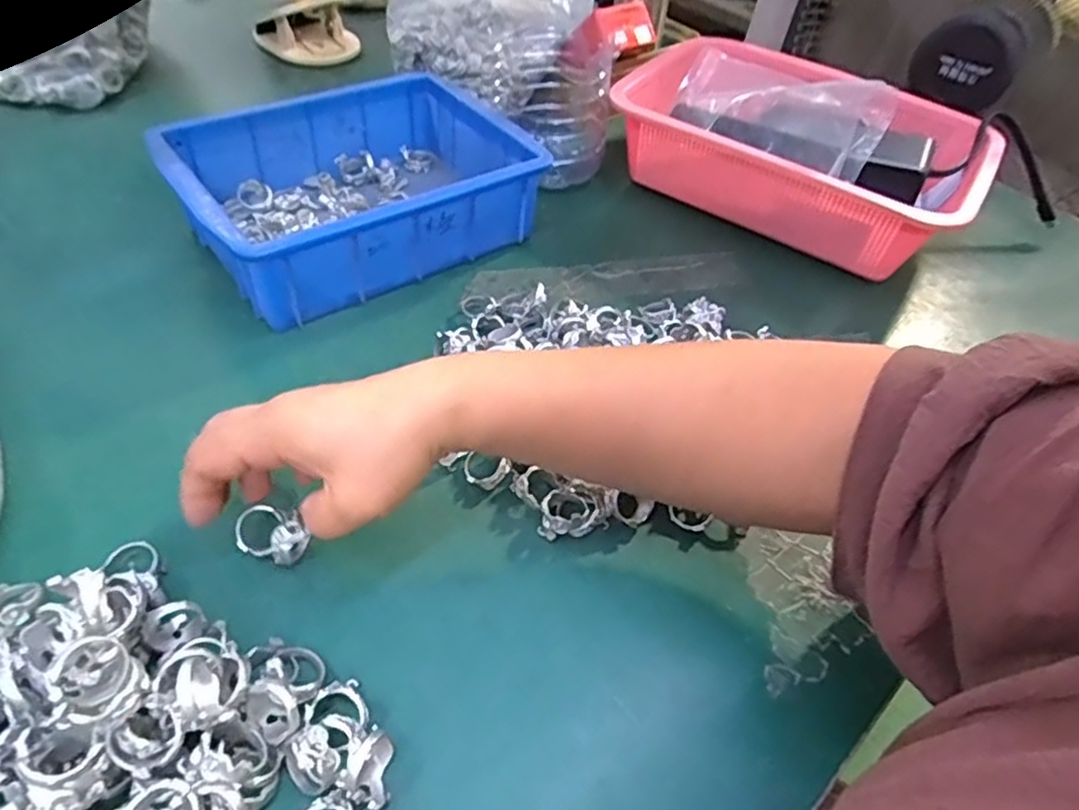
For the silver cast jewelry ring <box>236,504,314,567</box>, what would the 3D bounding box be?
[{"bbox_3d":[-0.131,0.063,0.324,0.039,0.020,0.022,26,51,18],"label":"silver cast jewelry ring"}]

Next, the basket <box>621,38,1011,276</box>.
[{"bbox_3d":[0.232,-0.232,0.594,0.301,0.099,0.206,28,51,20],"label":"basket"}]

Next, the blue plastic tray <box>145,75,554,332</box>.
[{"bbox_3d":[-0.138,-0.165,0.509,0.243,0.078,0.174,-26,55,-26],"label":"blue plastic tray"}]

